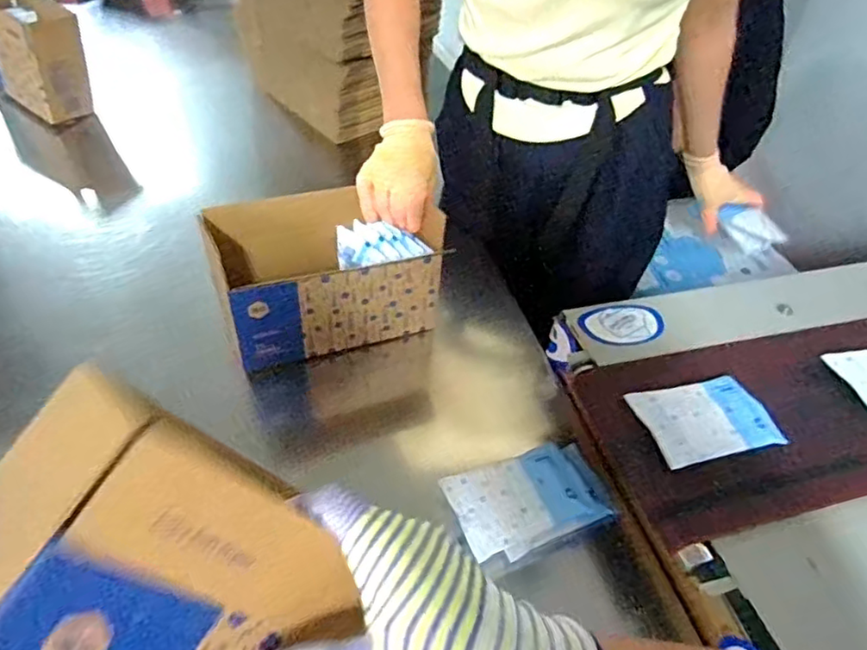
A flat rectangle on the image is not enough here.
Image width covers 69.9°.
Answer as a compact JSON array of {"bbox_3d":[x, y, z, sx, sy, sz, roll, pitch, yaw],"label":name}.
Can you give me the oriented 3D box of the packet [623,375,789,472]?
[{"bbox_3d":[0.266,0.091,0.605,0.134,0.009,0.082,-7,50,-16],"label":"packet"}]

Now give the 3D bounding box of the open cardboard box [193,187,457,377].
[{"bbox_3d":[-0.125,-0.064,0.740,0.248,0.142,0.135,-16,49,-18],"label":"open cardboard box"}]

